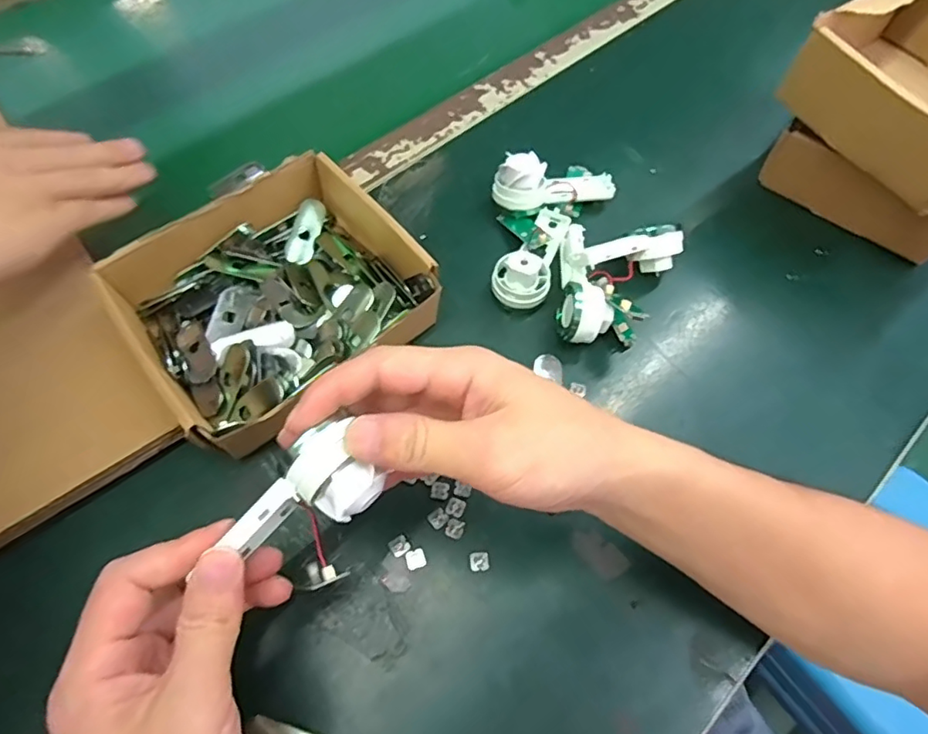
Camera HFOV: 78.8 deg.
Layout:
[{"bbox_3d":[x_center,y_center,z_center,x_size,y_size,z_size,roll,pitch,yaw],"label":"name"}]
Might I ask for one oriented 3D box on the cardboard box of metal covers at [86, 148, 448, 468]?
[{"bbox_3d":[-0.117,-0.040,0.361,0.172,0.051,0.151,-37,69,-19],"label":"cardboard box of metal covers"}]

